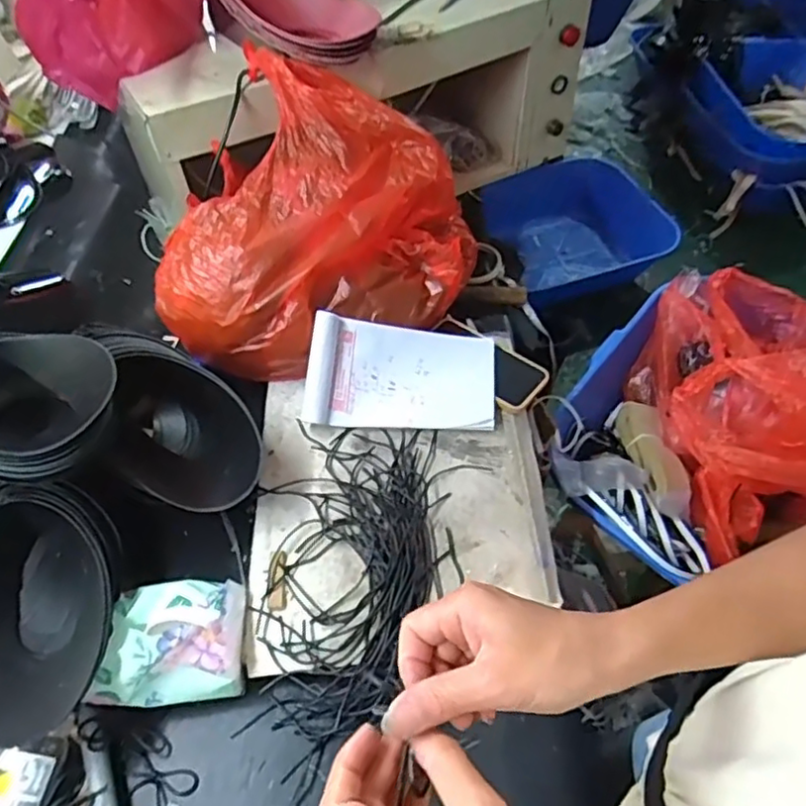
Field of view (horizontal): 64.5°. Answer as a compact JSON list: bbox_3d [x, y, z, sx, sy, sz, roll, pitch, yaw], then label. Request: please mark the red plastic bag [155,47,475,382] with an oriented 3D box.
[{"bbox_3d":[-0.097,-0.204,0.774,0.307,0.222,0.330,19,55,15],"label":"red plastic bag"}]

